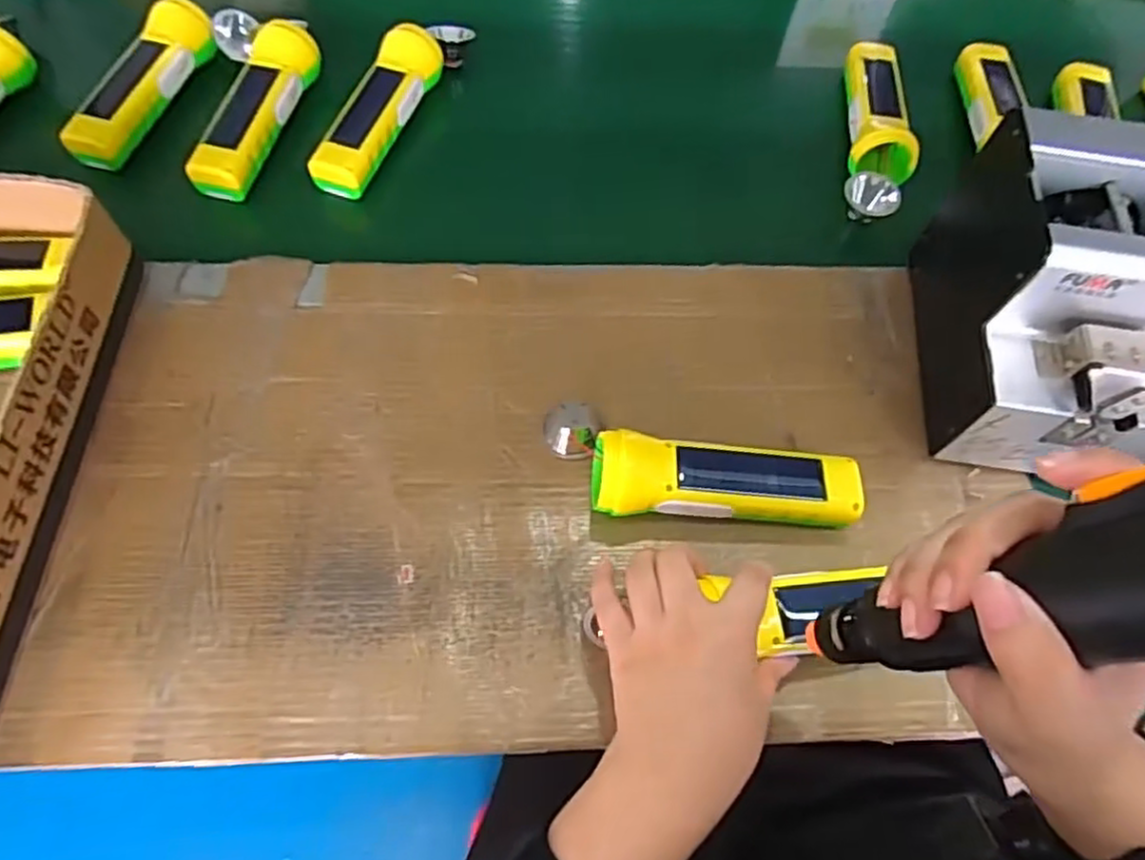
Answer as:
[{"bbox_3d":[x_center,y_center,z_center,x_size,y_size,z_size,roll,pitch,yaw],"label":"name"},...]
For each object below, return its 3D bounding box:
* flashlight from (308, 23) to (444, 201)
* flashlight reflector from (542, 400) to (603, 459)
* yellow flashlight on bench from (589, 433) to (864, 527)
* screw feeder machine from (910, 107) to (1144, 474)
[{"bbox_3d":[-0.162,-0.265,0.587,0.047,0.051,0.170,19,63,8],"label":"flashlight"},{"bbox_3d":[0.000,-0.002,0.462,0.037,0.026,0.032,4,62,0],"label":"flashlight reflector"},{"bbox_3d":[0.096,0.033,0.433,0.163,0.049,0.047,2,62,-1],"label":"yellow flashlight on bench"},{"bbox_3d":[0.317,-0.081,0.450,0.129,0.143,0.178,7,62,1],"label":"screw feeder machine"}]

